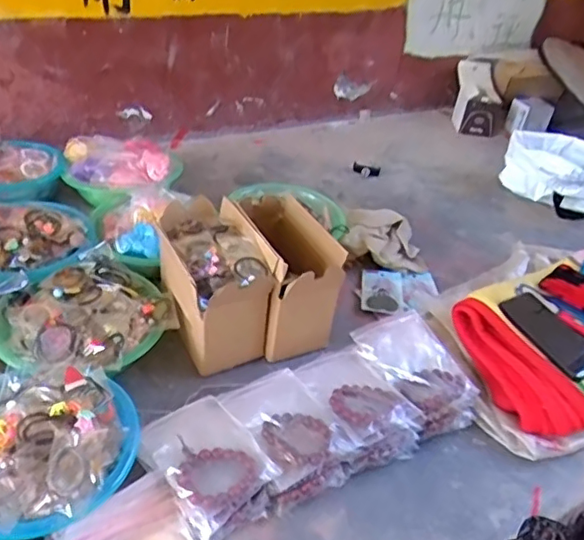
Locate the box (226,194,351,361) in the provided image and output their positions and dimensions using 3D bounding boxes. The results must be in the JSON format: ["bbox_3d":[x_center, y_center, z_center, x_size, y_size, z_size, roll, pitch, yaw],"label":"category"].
[{"bbox_3d":[-0.019,0.006,0.949,0.113,0.191,0.235,-9,39,-22],"label":"box"}]

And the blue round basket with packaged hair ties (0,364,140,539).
[{"bbox_3d":[-0.300,0.205,0.677,0.207,0.073,0.210,5,36,-4],"label":"blue round basket with packaged hair ties"}]

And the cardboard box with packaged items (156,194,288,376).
[{"bbox_3d":[-0.120,0.018,0.911,0.134,0.173,0.212,-9,39,-22],"label":"cardboard box with packaged items"}]

